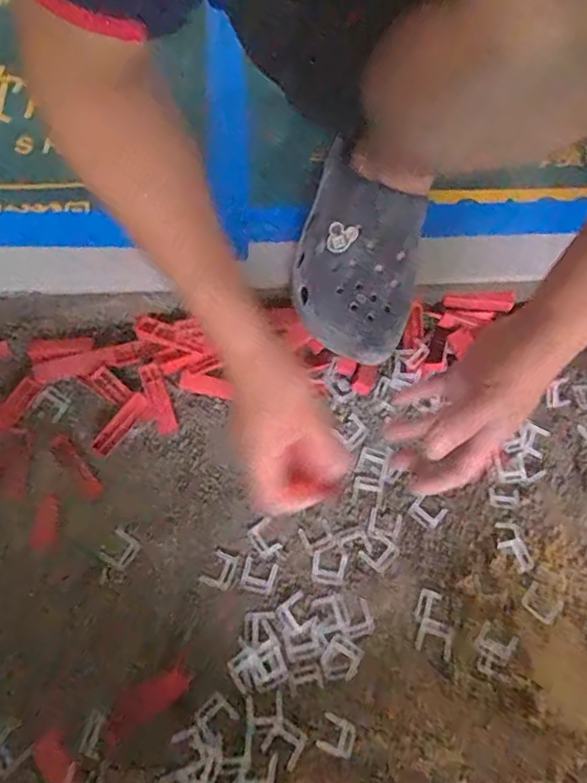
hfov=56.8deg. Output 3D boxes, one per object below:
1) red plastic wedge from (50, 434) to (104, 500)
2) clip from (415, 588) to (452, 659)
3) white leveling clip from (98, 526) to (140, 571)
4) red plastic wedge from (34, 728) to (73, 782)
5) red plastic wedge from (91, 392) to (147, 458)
[{"bbox_3d":[-0.224,0.078,0.558,0.022,0.016,0.076,-36,71,-19],"label":"red plastic wedge"},{"bbox_3d":[0.132,0.216,0.509,0.035,0.005,0.054,17,64,5],"label":"clip"},{"bbox_3d":[-0.170,0.154,0.531,0.032,0.004,0.033,30,66,12],"label":"white leveling clip"},{"bbox_3d":[-0.191,0.316,0.444,0.022,0.014,0.072,-33,70,-18],"label":"red plastic wedge"},{"bbox_3d":[-0.183,0.035,0.570,0.021,0.008,0.074,33,78,13],"label":"red plastic wedge"}]

